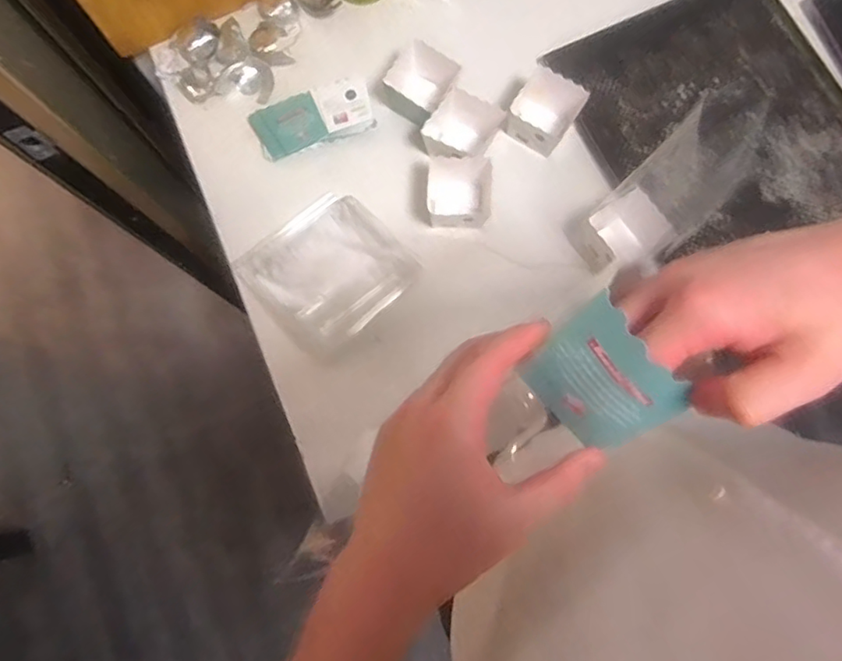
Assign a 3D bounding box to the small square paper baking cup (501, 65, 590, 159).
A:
[{"bbox_3d":[0.197,-0.349,0.917,0.102,0.063,0.107,31,80,5],"label":"small square paper baking cup"}]

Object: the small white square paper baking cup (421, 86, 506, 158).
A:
[{"bbox_3d":[0.061,-0.313,0.901,0.095,0.071,0.115,38,81,6],"label":"small white square paper baking cup"}]

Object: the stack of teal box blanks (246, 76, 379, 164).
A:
[{"bbox_3d":[-0.175,-0.346,0.934,0.191,0.034,0.085,-20,80,-4],"label":"stack of teal box blanks"}]

